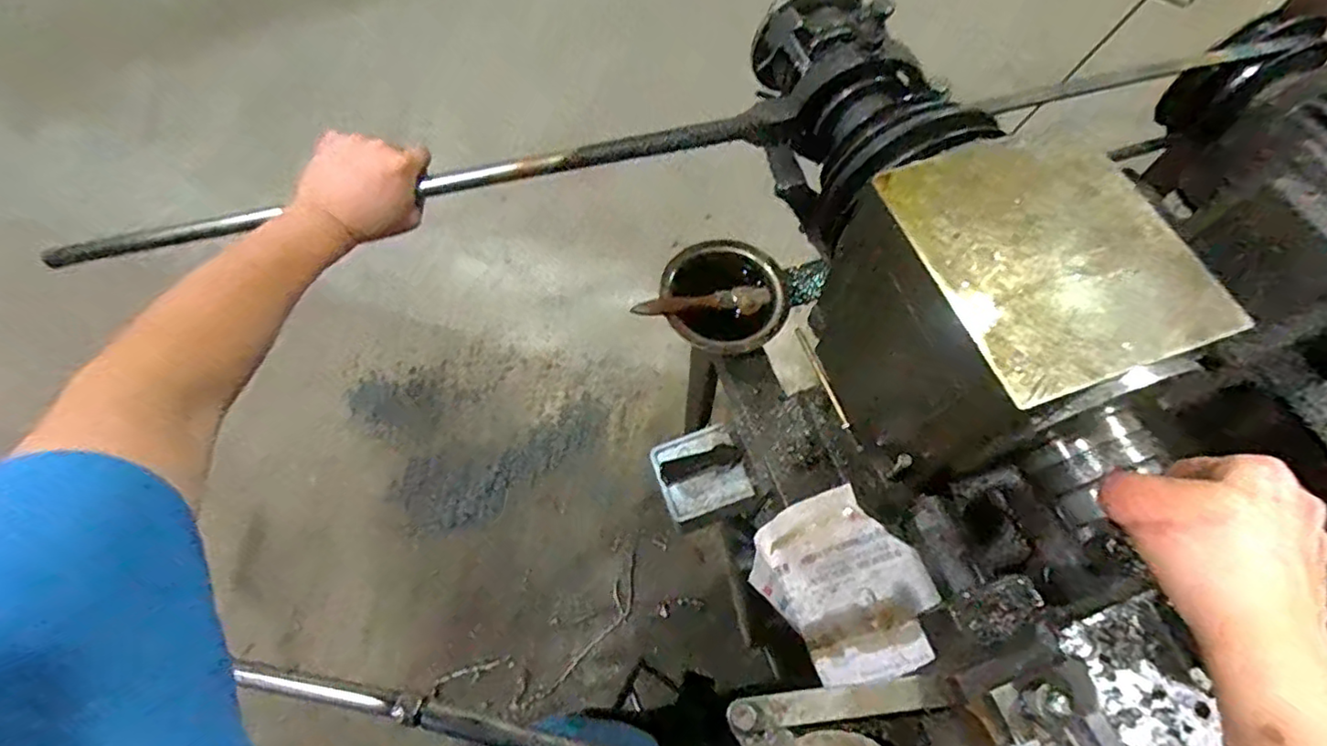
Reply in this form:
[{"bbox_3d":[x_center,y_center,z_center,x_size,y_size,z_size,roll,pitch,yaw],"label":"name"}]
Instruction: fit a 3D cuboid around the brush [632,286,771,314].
[{"bbox_3d":[0.041,-0.074,0.640,0.146,0.033,0.025,-10,65,-6],"label":"brush"}]

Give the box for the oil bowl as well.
[{"bbox_3d":[0.063,-0.080,0.647,0.133,0.056,0.123,0,65,-1],"label":"oil bowl"}]

